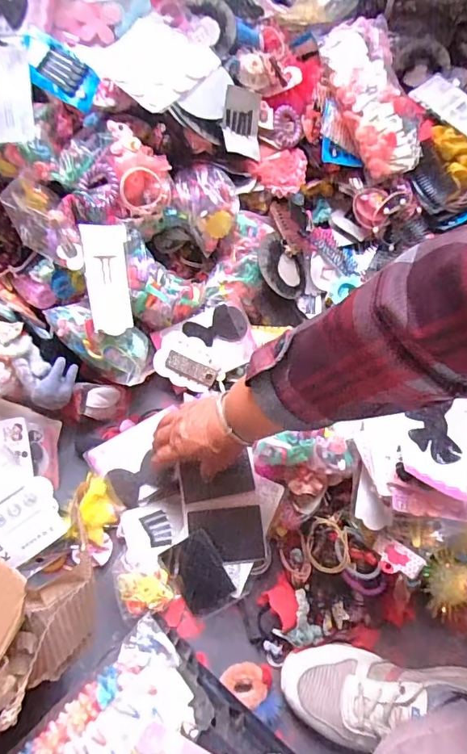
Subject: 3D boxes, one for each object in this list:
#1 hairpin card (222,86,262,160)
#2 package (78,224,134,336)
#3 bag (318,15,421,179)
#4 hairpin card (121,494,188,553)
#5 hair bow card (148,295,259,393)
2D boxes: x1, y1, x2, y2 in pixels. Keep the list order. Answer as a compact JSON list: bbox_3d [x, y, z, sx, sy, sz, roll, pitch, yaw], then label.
[{"bbox_3d":[0.011,-0.341,0.621,0.061,0.012,0.087,2,93,-38],"label":"hairpin card"},{"bbox_3d":[-0.152,-0.120,0.575,0.052,0.010,0.133,-9,91,-21],"label":"package"},{"bbox_3d":[0.197,-0.397,0.660,0.097,0.030,0.225,-17,85,-6],"label":"bag"},{"bbox_3d":[-0.094,0.182,0.576,0.073,0.012,0.058,-19,73,-6],"label":"hairpin card"},{"bbox_3d":[-0.039,-0.040,0.622,0.132,0.010,0.094,-28,88,-2],"label":"hair bow card"}]

